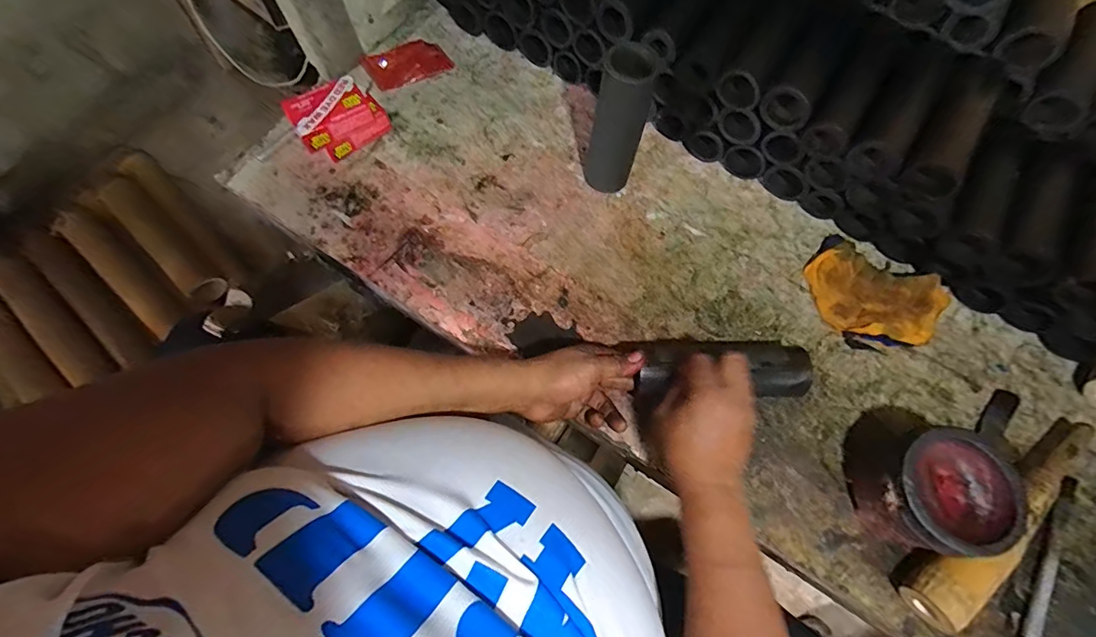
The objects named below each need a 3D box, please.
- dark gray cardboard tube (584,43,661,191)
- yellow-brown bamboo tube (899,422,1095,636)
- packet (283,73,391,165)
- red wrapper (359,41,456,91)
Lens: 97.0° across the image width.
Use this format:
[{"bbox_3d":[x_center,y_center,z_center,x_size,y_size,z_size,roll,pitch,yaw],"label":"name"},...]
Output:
[{"bbox_3d":[0.080,-0.216,0.560,0.057,0.188,0.058,15,70,3],"label":"dark gray cardboard tube"},{"bbox_3d":[0.469,0.202,0.488,0.284,0.054,0.052,-31,74,-13],"label":"yellow-brown bamboo tube"},{"bbox_3d":[-0.267,-0.254,0.618,0.110,0.063,0.067,-39,76,-15],"label":"packet"},{"bbox_3d":[-0.199,-0.366,0.693,0.114,0.015,0.059,-29,74,-13],"label":"red wrapper"}]

